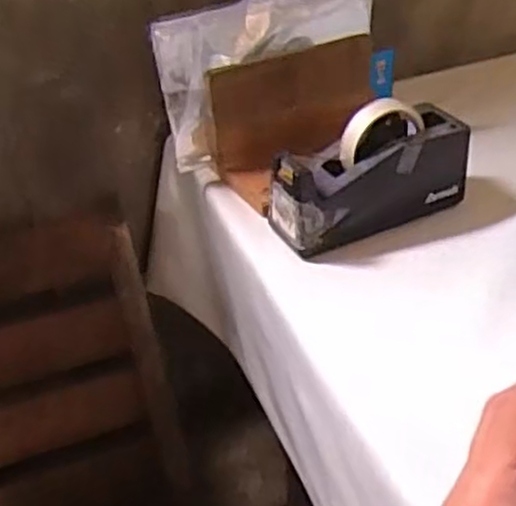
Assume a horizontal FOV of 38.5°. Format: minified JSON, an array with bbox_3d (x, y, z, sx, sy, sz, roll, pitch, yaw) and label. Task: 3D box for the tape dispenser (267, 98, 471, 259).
[{"bbox_3d":[0.114,-0.083,0.747,0.206,0.112,0.066,-18,38,-16],"label":"tape dispenser"}]

